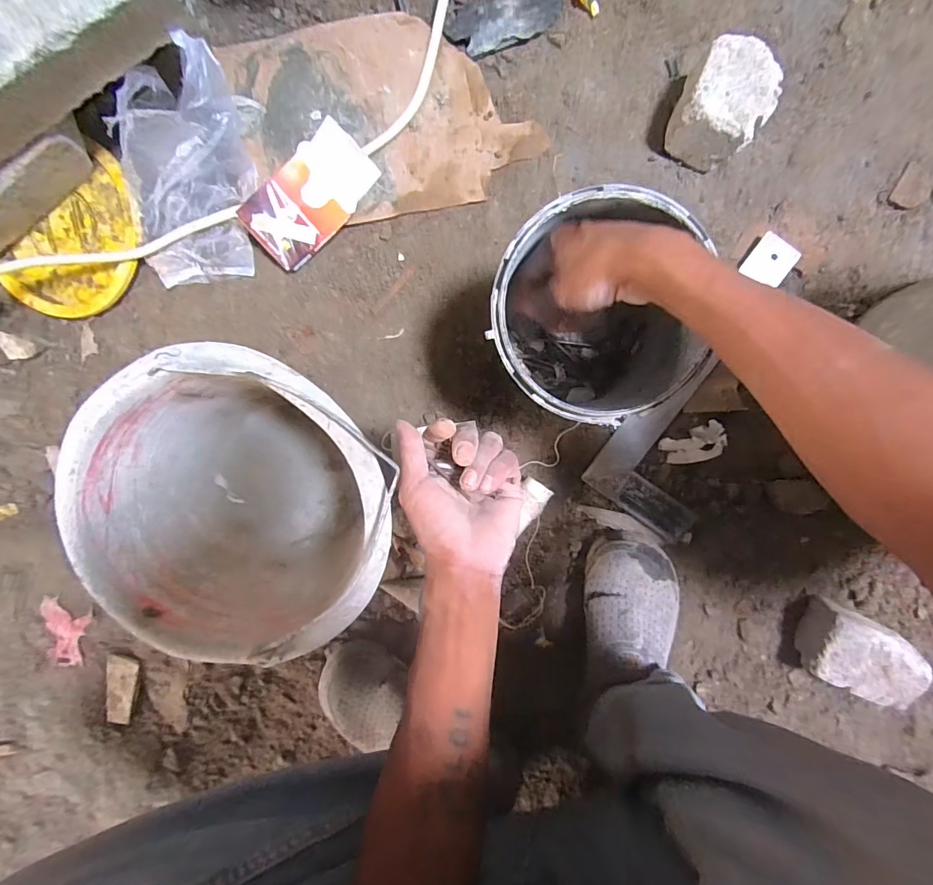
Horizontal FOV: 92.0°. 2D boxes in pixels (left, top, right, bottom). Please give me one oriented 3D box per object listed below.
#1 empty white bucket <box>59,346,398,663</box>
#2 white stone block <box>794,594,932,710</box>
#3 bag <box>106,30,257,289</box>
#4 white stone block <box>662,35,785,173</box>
[{"bbox_3d":[-0.181,0.046,0.420,0.241,0.188,0.233,0,99,2],"label":"empty white bucket"},{"bbox_3d":[0.415,0.224,0.478,0.123,0.053,0.079,23,96,-1],"label":"white stone block"},{"bbox_3d":[-0.271,-0.250,0.426,0.117,0.094,0.183,6,96,1],"label":"bag"},{"bbox_3d":[0.236,-0.312,0.420,0.079,0.056,0.094,36,96,-2],"label":"white stone block"}]

